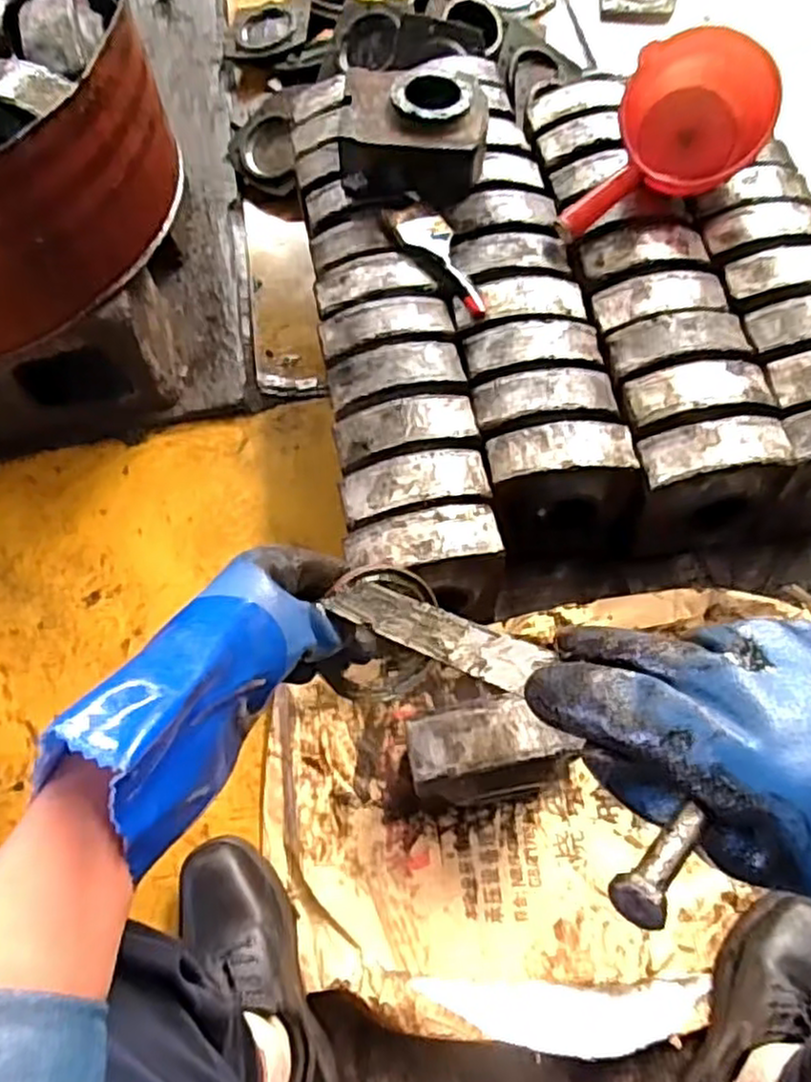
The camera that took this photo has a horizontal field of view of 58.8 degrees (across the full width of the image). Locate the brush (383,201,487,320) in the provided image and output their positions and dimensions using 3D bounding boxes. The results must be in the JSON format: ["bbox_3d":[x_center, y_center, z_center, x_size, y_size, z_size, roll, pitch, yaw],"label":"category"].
[{"bbox_3d":[0.042,-0.345,0.862,0.066,0.020,0.188,-31,71,-10],"label":"brush"}]

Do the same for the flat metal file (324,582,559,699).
[{"bbox_3d":[0.012,0.047,0.389,0.136,0.004,0.033,19,40,42],"label":"flat metal file"}]

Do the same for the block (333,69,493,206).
[{"bbox_3d":[0.012,-0.508,0.910,0.178,0.097,0.133,5,65,5],"label":"block"}]

